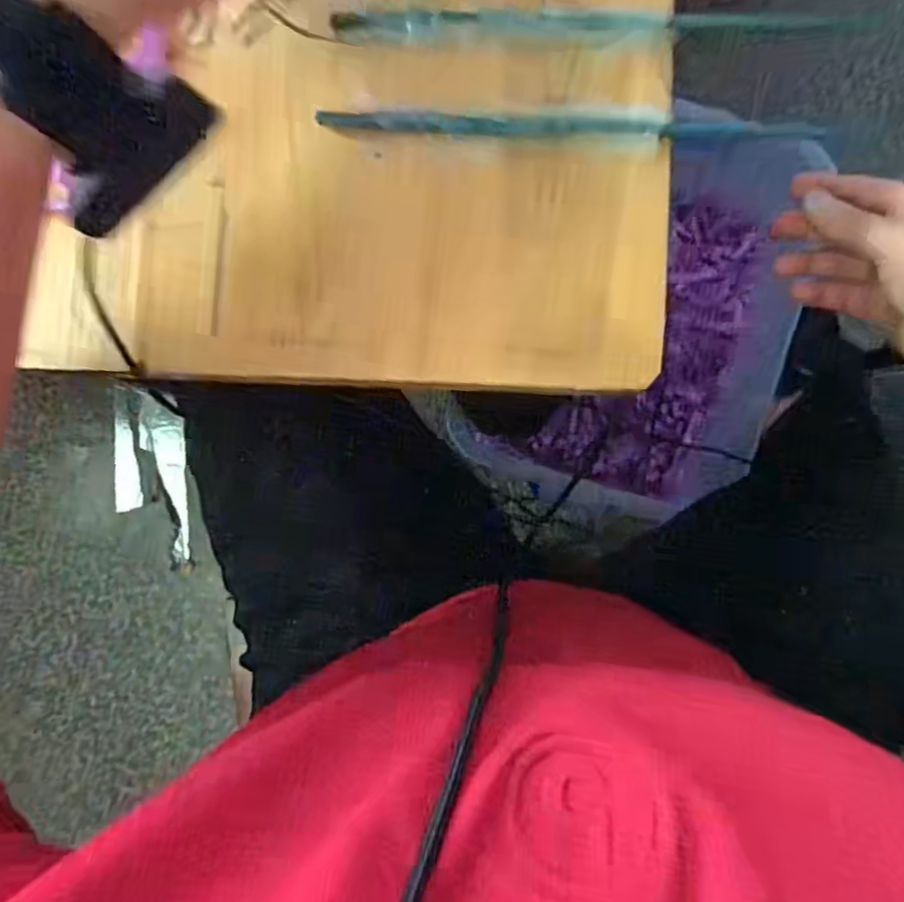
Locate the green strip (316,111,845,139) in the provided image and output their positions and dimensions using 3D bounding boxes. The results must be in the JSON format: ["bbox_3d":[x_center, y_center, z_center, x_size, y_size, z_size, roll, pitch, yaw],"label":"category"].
[{"bbox_3d":[0.053,-0.144,0.280,0.223,0.004,0.011,4,86,6],"label":"green strip"}]

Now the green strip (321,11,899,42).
[{"bbox_3d":[0.063,-0.189,0.281,0.231,0.006,0.013,2,86,6],"label":"green strip"}]

